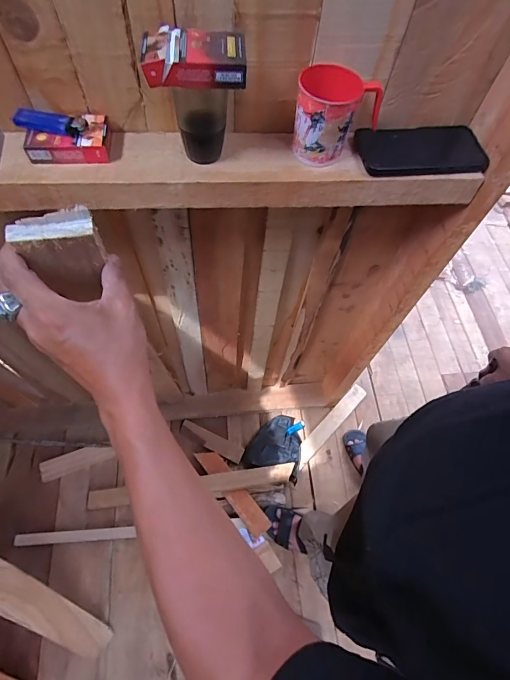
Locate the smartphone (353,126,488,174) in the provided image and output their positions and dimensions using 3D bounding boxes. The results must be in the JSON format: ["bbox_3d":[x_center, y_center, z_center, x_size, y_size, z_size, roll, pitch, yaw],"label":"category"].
[{"bbox_3d":[0.211,-0.245,0.476,0.158,0.014,0.076,-4,64,-5],"label":"smartphone"}]

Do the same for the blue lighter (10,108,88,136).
[{"bbox_3d":[-0.238,-0.251,0.429,0.085,0.010,0.022,12,64,2],"label":"blue lighter"}]

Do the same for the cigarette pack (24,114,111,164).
[{"bbox_3d":[-0.219,-0.238,0.439,0.090,0.023,0.060,-6,64,-7],"label":"cigarette pack"}]

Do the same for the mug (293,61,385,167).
[{"bbox_3d":[0.094,-0.259,0.439,0.093,0.081,0.073,21,64,7],"label":"mug"}]

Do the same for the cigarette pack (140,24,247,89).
[{"bbox_3d":[-0.058,-0.272,0.360,0.095,0.026,0.056,-2,64,-4],"label":"cigarette pack"}]

